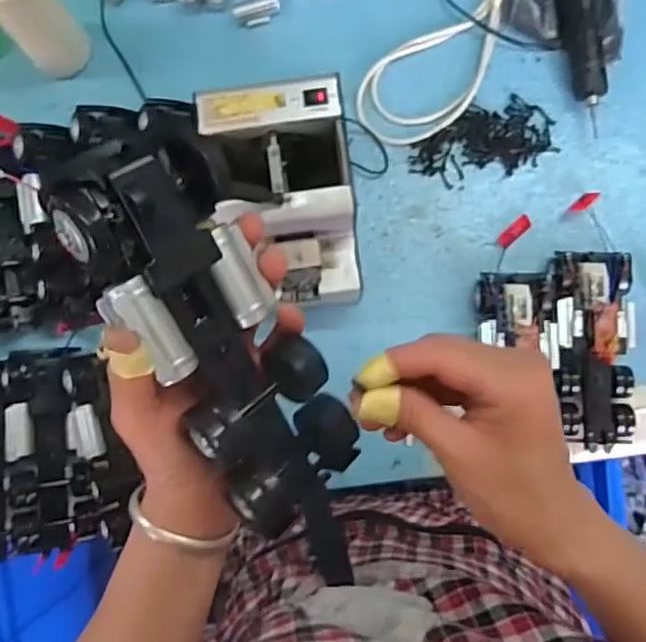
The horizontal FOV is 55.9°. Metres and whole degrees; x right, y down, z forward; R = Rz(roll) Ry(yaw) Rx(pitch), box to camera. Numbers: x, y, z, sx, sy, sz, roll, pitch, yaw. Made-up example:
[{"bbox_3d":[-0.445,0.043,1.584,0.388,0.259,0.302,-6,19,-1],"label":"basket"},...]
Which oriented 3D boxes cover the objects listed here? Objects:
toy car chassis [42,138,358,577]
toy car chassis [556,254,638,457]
[{"bbox_3d":[-0.036,0.024,0.288,0.065,0.053,0.224,-28,108,0],"label":"toy car chassis"},{"bbox_3d":[0.269,0.027,0.602,0.075,0.057,0.193,0,86,2],"label":"toy car chassis"}]

